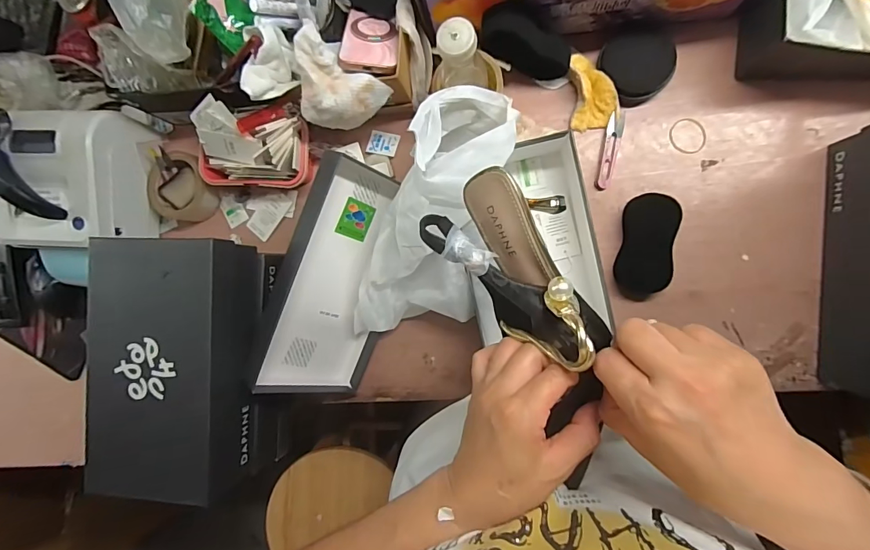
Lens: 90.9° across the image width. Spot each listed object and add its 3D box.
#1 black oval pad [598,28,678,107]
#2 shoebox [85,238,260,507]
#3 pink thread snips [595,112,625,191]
[{"bbox_3d":[0.266,-0.277,0.561,0.087,0.037,0.091,-28,87,9],"label":"black oval pad"},{"bbox_3d":[-0.321,0.108,0.531,0.162,0.102,0.294,3,92,9],"label":"shoebox"},{"bbox_3d":[0.237,-0.166,0.578,0.021,0.009,0.100,12,93,9],"label":"pink thread snips"}]

